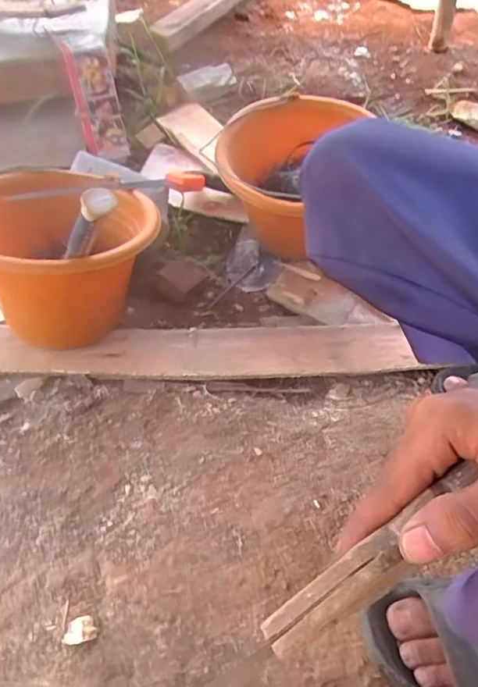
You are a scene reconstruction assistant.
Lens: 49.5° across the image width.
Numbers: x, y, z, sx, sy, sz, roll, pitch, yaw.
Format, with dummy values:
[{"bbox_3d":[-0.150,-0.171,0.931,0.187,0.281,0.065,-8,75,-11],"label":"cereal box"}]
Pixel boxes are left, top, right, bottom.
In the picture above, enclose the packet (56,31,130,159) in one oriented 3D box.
[{"bbox_3d":[-0.242,-0.419,0.879,0.074,0.200,0.049,-17,24,-13],"label":"packet"}]

